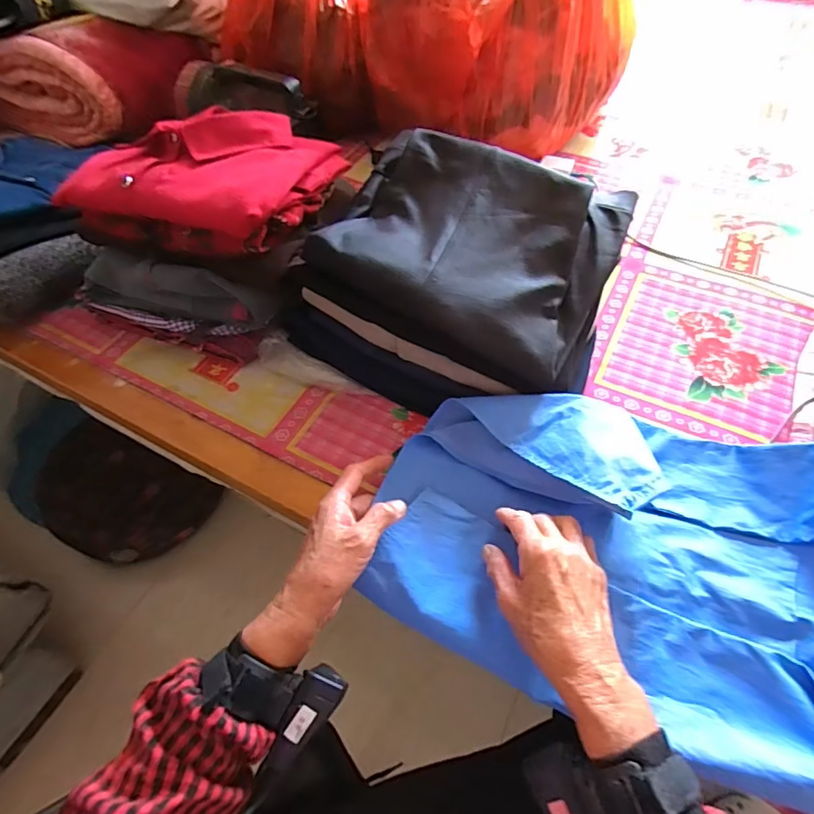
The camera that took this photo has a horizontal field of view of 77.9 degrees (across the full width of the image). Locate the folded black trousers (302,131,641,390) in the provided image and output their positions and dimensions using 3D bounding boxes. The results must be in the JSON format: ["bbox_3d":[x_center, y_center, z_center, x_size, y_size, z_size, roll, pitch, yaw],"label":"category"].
[{"bbox_3d":[0.070,-0.177,0.541,0.291,0.110,0.255,21,57,15],"label":"folded black trousers"}]

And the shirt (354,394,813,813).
[{"bbox_3d":[0.312,0.138,0.380,0.680,0.095,0.267,13,55,21],"label":"shirt"}]

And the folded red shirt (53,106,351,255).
[{"bbox_3d":[-0.230,-0.274,0.573,0.254,0.075,0.214,19,57,13],"label":"folded red shirt"}]

